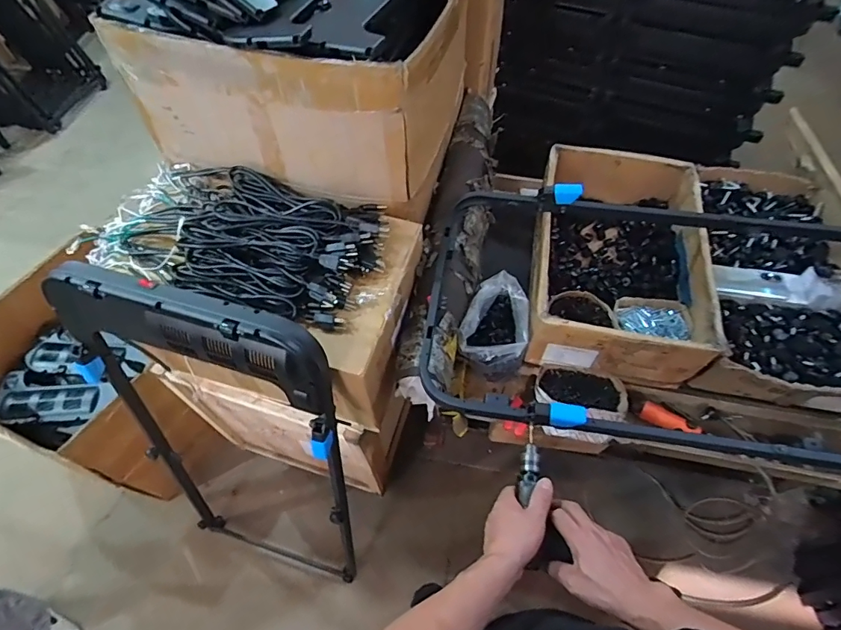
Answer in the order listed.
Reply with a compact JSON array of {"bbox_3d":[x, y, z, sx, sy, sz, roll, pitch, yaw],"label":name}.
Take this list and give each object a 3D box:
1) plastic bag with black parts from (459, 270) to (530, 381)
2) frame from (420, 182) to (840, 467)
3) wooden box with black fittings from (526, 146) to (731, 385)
[{"bbox_3d":[0.161,0.033,0.965,0.129,0.139,0.184,21,61,13],"label":"plastic bag with black parts"},{"bbox_3d":[0.494,-0.007,0.818,0.941,0.085,0.511,9,59,6],"label":"frame"},{"bbox_3d":[0.441,-0.127,1.055,0.347,0.175,0.526,10,59,7],"label":"wooden box with black fittings"}]

